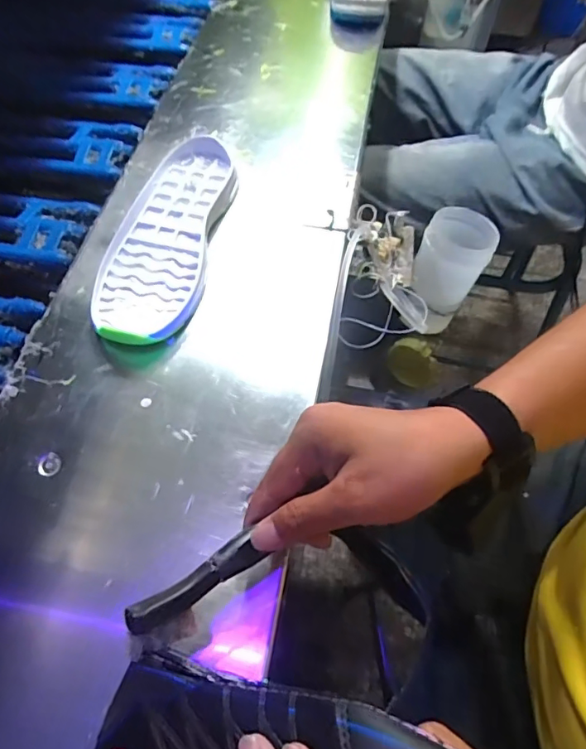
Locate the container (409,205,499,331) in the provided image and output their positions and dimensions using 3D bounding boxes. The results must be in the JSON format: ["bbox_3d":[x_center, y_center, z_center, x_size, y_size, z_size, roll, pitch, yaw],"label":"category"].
[{"bbox_3d":[0.168,-0.116,0.556,0.067,0.115,0.078,17,58,8],"label":"container"}]

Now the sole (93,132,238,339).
[{"bbox_3d":[-0.114,-0.125,0.461,0.089,0.024,0.239,9,59,5],"label":"sole"}]

